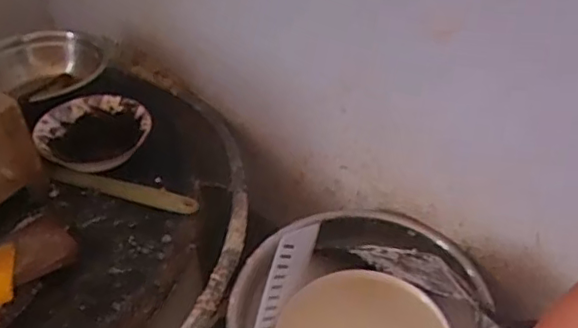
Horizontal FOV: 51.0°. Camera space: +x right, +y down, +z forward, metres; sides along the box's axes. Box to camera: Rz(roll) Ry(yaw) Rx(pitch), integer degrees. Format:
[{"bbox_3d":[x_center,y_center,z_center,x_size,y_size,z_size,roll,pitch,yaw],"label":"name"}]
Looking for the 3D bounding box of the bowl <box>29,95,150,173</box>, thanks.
[{"bbox_3d":[-0.258,-0.039,0.809,0.143,0.041,0.132,-10,42,-8],"label":"bowl"}]

